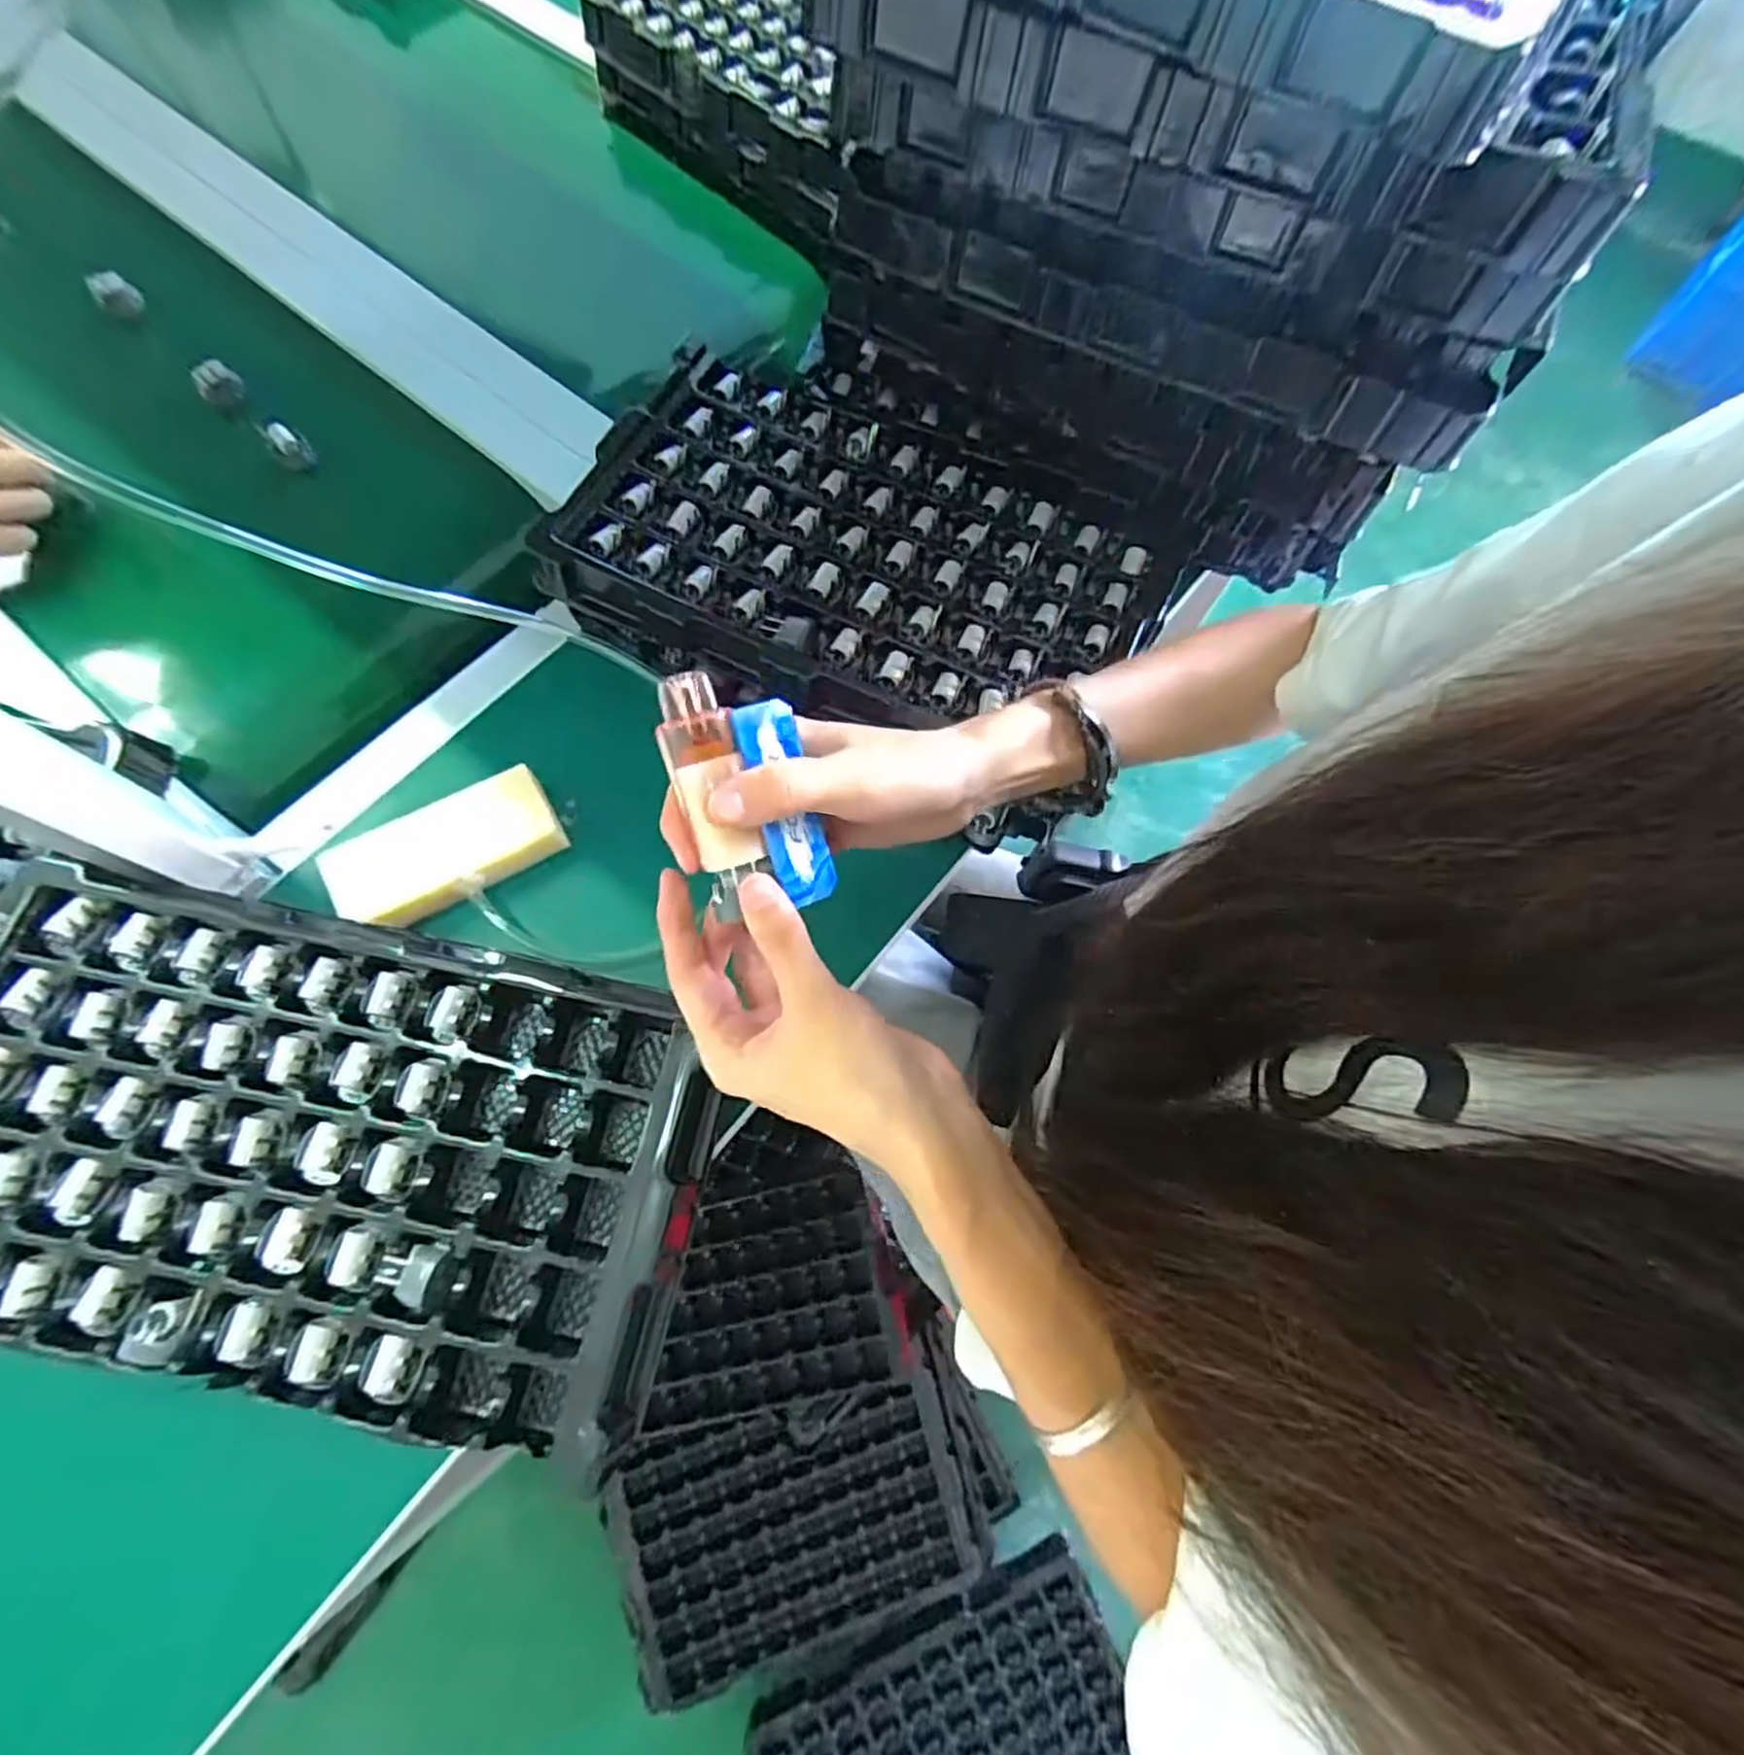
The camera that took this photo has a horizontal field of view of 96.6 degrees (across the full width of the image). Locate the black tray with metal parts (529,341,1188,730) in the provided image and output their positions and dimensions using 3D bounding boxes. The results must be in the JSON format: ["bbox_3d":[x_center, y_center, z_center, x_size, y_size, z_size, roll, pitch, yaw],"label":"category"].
[{"bbox_3d":[-0.003,-0.210,0.491,0.342,0.042,0.245,27,72,8],"label":"black tray with metal parts"}]

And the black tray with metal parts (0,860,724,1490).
[{"bbox_3d":[-0.258,0.122,0.366,0.347,0.041,0.200,12,70,2],"label":"black tray with metal parts"}]

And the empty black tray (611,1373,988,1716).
[{"bbox_3d":[-0.083,0.714,0.850,0.370,0.068,0.236,-12,71,-6],"label":"empty black tray"}]

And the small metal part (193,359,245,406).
[{"bbox_3d":[-0.480,-0.363,0.571,0.029,0.025,0.018,-39,76,-14],"label":"small metal part"}]

